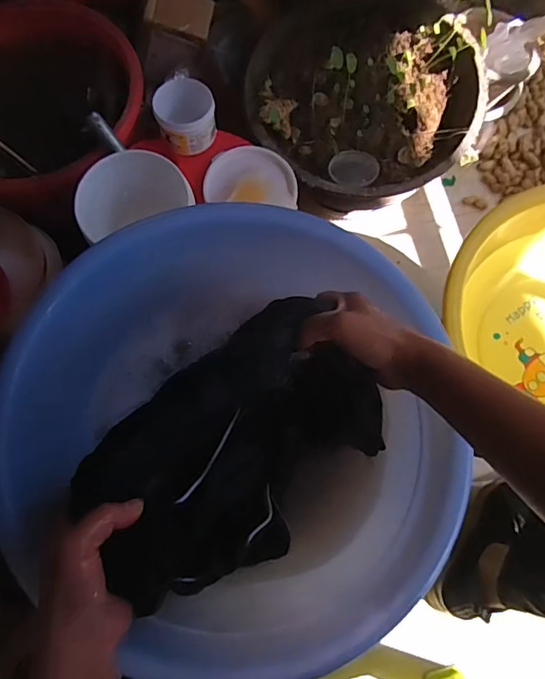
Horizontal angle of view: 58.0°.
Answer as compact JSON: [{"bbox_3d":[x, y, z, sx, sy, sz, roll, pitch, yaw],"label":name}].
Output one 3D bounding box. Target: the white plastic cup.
[{"bbox_3d":[-0.115,-0.297,0.659,0.077,0.058,0.072,0,76,0],"label":"white plastic cup"}]

